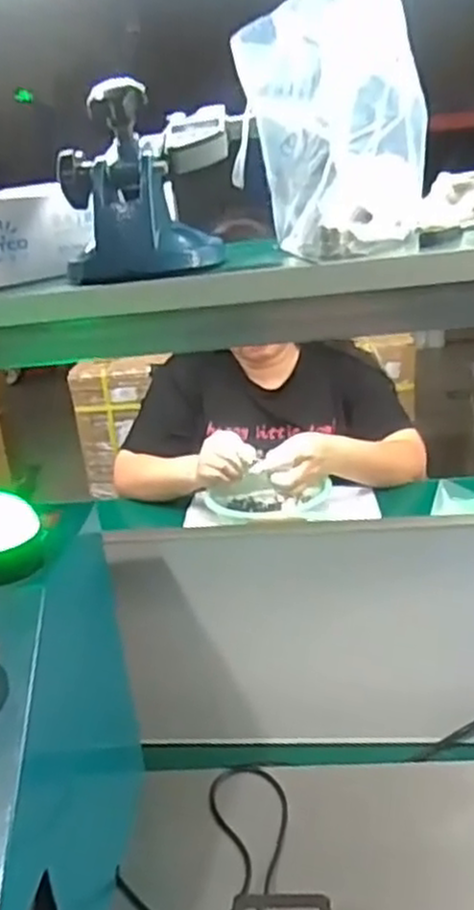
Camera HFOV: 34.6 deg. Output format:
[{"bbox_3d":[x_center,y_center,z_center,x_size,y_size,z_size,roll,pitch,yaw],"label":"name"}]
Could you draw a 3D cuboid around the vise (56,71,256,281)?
[{"bbox_3d":[-0.053,-0.190,0.533,0.082,0.114,0.119,8,24,33],"label":"vise"}]

